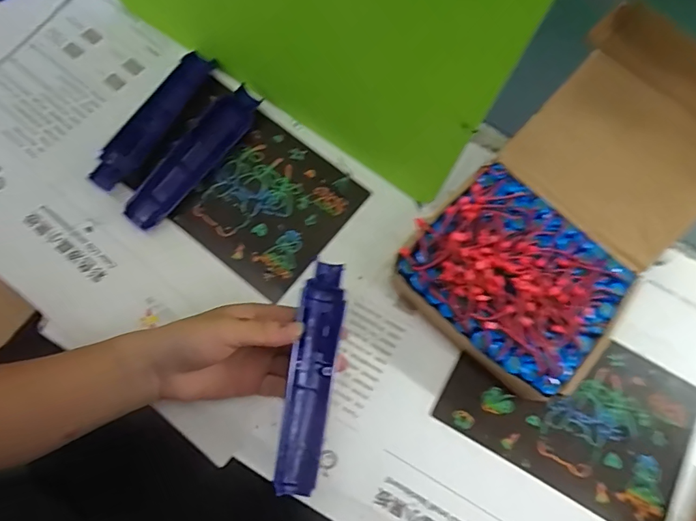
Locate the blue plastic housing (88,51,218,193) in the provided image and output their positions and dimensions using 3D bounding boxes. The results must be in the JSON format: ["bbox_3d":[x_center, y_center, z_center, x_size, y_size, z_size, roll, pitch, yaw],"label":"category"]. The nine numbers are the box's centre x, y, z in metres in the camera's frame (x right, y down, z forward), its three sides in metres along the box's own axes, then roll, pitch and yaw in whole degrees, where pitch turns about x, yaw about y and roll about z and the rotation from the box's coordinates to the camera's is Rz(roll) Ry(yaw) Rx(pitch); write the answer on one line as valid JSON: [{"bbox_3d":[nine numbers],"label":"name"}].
[{"bbox_3d":[-0.186,-0.138,0.444,0.031,0.018,0.164,29,74,5],"label":"blue plastic housing"}]

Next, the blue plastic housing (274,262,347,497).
[{"bbox_3d":[-0.026,0.082,0.347,0.032,0.022,0.165,9,69,1],"label":"blue plastic housing"}]

